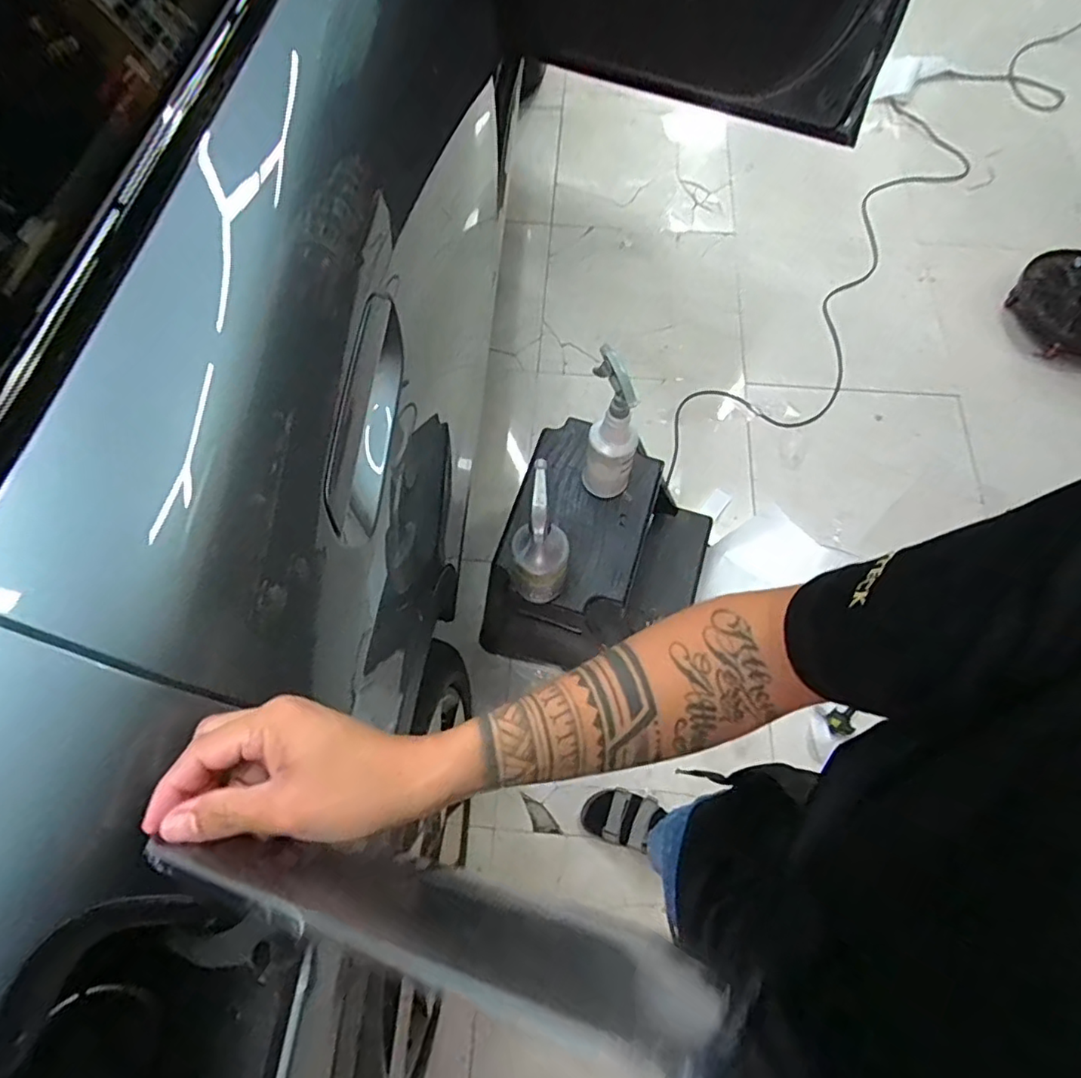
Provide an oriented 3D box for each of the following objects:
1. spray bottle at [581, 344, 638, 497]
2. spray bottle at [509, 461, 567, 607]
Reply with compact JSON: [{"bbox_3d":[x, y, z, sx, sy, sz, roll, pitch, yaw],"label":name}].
[{"bbox_3d":[0.124,-0.168,1.033,0.087,0.353,0.083,12,67,5],"label":"spray bottle"},{"bbox_3d":[0.000,0.003,0.946,0.084,0.295,0.111,3,67,1],"label":"spray bottle"}]

